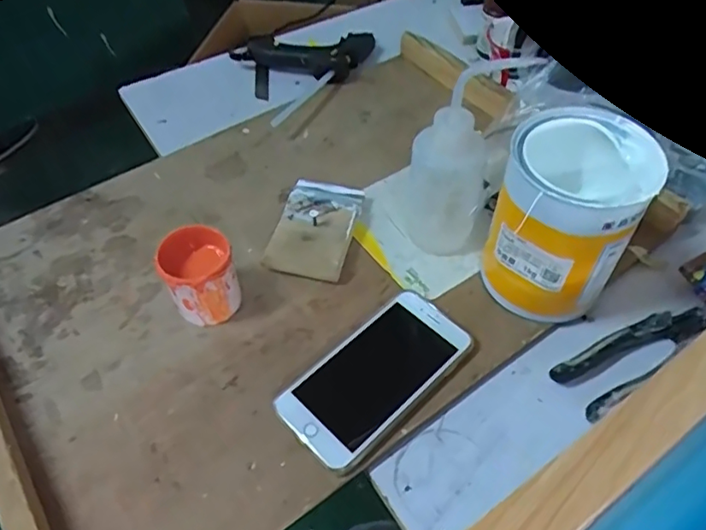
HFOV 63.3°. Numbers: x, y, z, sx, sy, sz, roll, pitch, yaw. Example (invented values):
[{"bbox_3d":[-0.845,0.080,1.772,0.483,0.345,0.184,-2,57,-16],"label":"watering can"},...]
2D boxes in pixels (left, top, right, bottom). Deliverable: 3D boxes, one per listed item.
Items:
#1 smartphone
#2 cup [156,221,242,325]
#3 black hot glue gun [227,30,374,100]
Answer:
[{"bbox_3d":[0.019,0.085,0.454,0.079,0.007,0.157,37,61,28],"label":"smartphone"},{"bbox_3d":[-0.127,0.011,0.482,0.056,0.071,0.056,-1,51,1],"label":"cup"},{"bbox_3d":[-0.063,-0.266,0.736,0.182,0.028,0.101,-4,51,-2],"label":"black hot glue gun"}]

